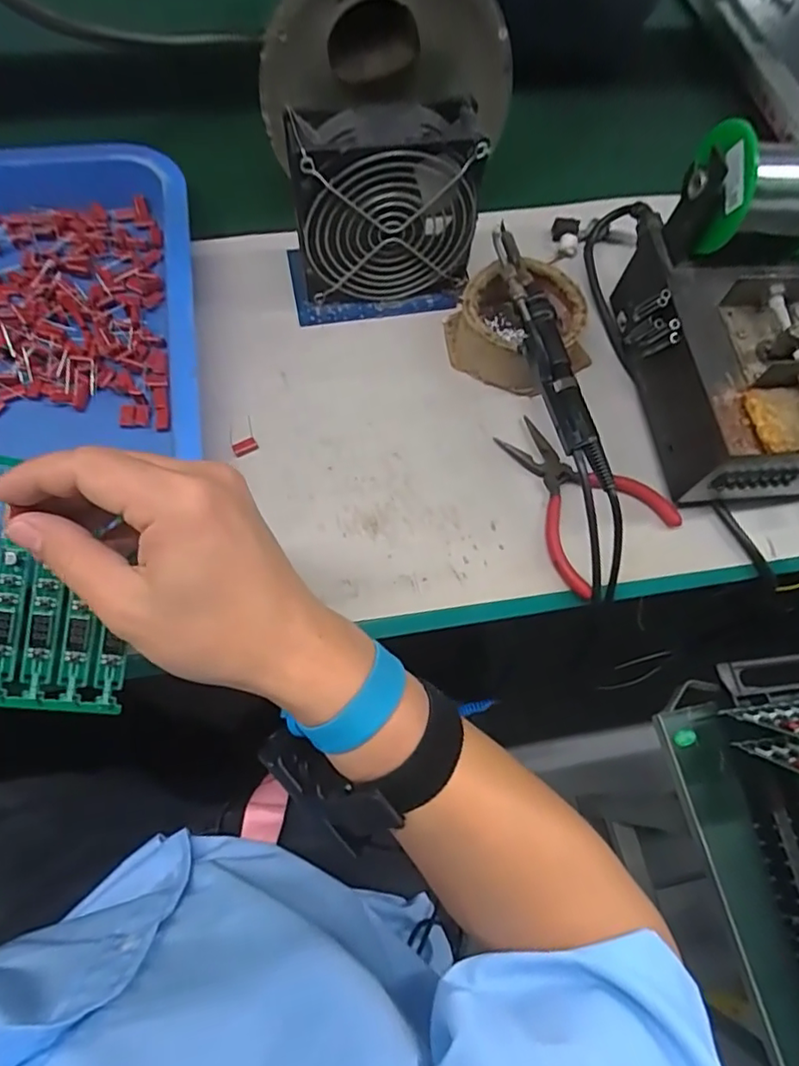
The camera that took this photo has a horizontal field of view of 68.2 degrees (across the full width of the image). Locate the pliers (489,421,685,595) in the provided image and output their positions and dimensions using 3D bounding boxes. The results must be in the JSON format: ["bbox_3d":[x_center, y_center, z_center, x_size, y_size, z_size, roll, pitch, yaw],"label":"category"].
[{"bbox_3d":[0.114,-0.028,0.393,0.088,0.016,0.118,-36,74,-16],"label":"pliers"}]

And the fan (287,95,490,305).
[{"bbox_3d":[-0.009,-0.215,0.399,0.120,0.126,0.041,-12,69,-8],"label":"fan"}]

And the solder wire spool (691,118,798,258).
[{"bbox_3d":[0.228,-0.209,0.361,0.089,0.053,0.050,-9,69,-6],"label":"solder wire spool"}]

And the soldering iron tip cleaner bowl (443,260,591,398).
[{"bbox_3d":[0.090,-0.149,0.421,0.110,0.047,0.088,27,69,8],"label":"soldering iron tip cleaner bowl"}]

